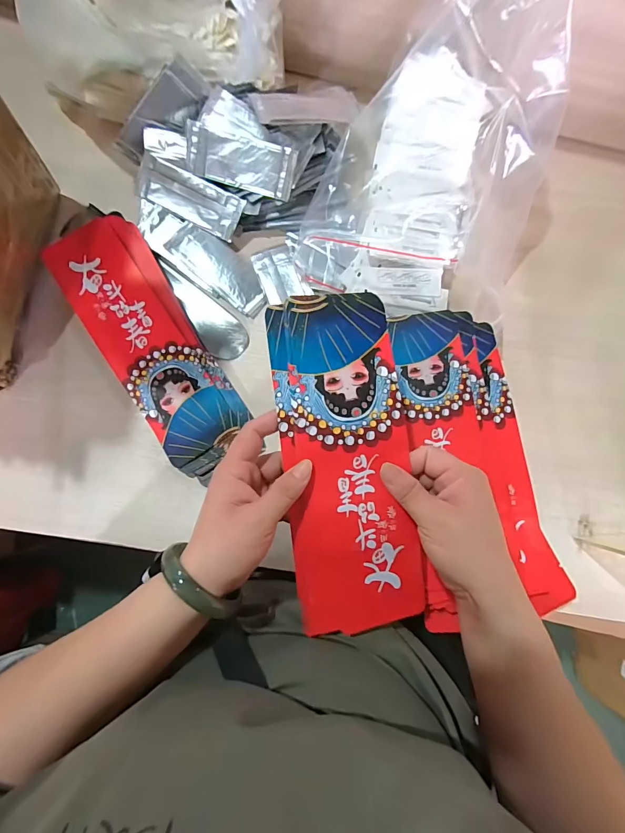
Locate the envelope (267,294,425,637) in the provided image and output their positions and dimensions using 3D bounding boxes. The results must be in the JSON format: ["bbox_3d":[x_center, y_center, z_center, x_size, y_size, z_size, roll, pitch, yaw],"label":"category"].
[{"bbox_3d":[0.028,0.044,0.307,0.101,0.013,0.279,-9,95,-6],"label":"envelope"}]

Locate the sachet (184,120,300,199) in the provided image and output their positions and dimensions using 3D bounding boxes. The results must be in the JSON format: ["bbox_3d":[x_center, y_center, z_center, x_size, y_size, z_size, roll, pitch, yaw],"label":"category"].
[{"bbox_3d":[-0.081,-0.285,0.417,0.121,0.004,0.050,15,112,1],"label":"sachet"}]

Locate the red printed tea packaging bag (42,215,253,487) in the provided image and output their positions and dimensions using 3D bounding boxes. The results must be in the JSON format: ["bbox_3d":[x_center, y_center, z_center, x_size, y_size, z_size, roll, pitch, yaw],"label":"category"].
[{"bbox_3d":[-0.171,-0.077,0.399,0.094,0.023,0.286,-33,85,-7],"label":"red printed tea packaging bag"}]

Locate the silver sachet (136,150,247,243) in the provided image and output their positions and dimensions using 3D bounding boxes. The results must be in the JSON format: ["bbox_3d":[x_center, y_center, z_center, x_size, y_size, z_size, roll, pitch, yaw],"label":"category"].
[{"bbox_3d":[-0.140,-0.250,0.424,0.123,0.007,0.047,27,102,-1],"label":"silver sachet"}]

